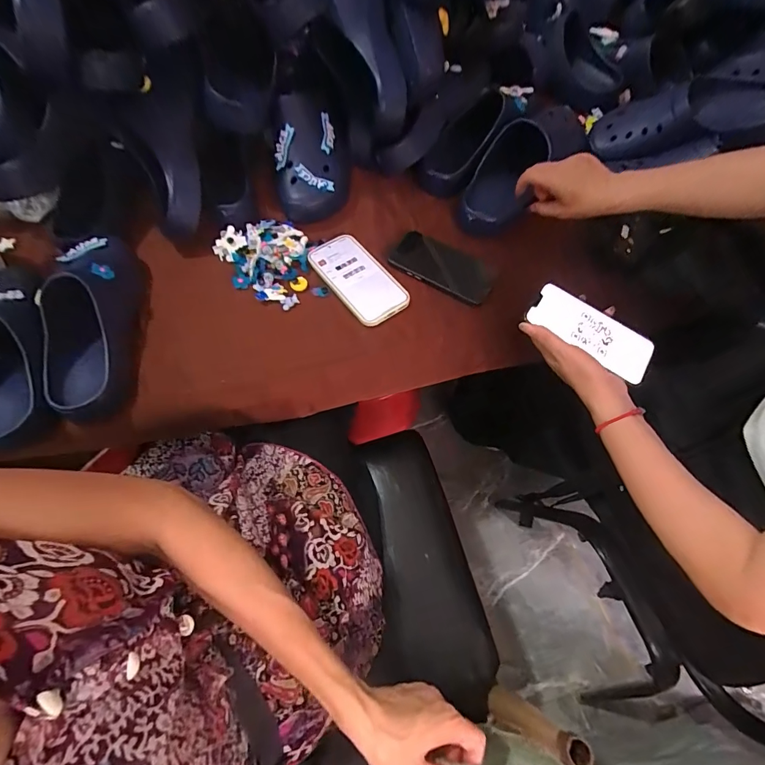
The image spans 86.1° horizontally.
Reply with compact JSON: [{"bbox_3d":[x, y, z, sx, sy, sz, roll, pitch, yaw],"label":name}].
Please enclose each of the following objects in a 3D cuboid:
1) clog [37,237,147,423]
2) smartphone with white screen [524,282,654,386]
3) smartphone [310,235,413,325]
[{"bbox_3d":[-0.376,-0.084,0.537,0.109,0.094,0.267,-15,64,-11],"label":"clog"},{"bbox_3d":[0.262,-0.067,0.512,0.154,0.007,0.077,36,65,9],"label":"smartphone with white screen"},{"bbox_3d":[-0.035,-0.155,0.603,0.086,0.020,0.162,-31,68,-18],"label":"smartphone"}]

